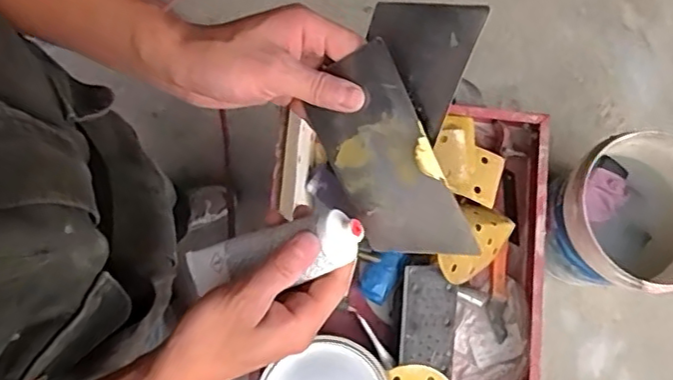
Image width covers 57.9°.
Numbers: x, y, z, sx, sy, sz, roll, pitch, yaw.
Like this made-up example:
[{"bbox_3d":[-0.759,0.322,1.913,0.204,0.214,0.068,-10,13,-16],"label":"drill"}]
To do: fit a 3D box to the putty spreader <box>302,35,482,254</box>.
[{"bbox_3d":[0.027,-0.015,0.389,0.076,0.007,0.135,-22,95,36],"label":"putty spreader"}]

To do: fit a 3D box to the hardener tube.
[{"bbox_3d":[-0.046,0.043,0.404,0.135,0.024,0.037,-13,74,30],"label":"hardener tube"}]

